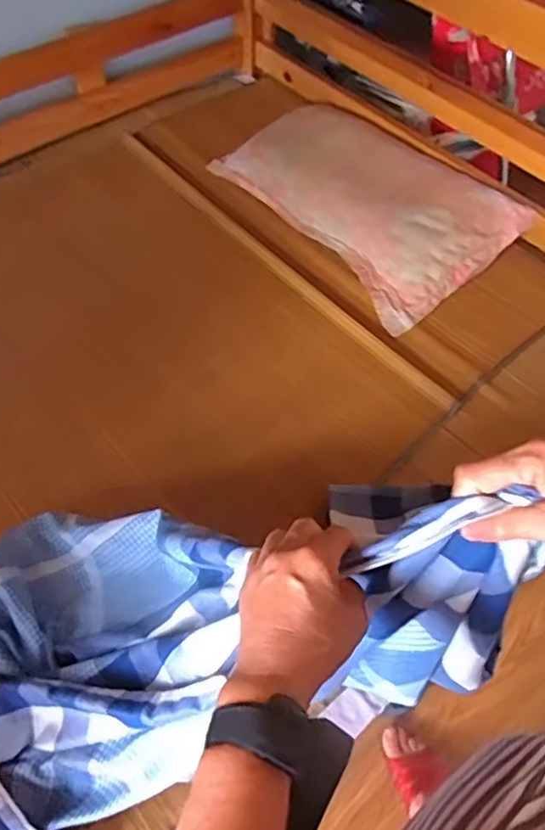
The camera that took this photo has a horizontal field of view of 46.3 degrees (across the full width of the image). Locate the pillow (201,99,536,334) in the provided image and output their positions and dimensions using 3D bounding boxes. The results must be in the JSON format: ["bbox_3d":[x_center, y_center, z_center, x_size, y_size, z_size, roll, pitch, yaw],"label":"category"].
[{"bbox_3d":[0.200,-0.493,1.415,0.345,0.114,0.623,-33,62,-22],"label":"pillow"}]

